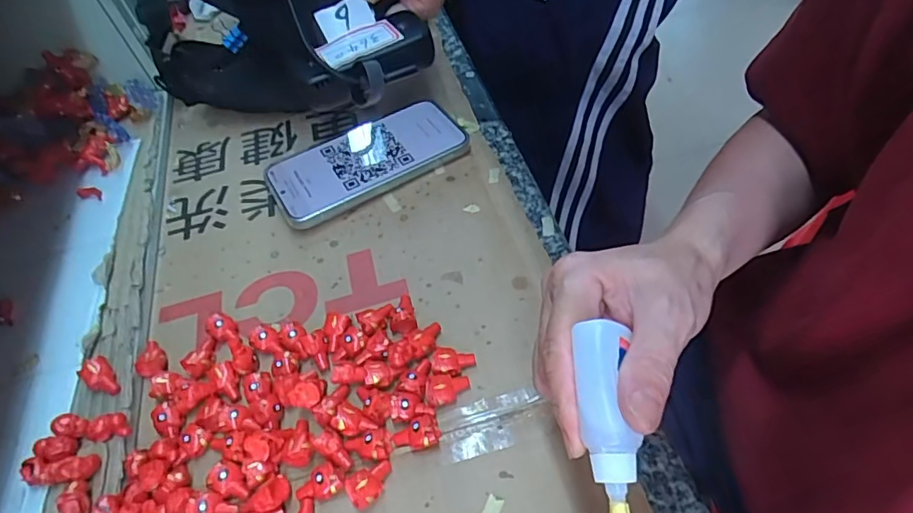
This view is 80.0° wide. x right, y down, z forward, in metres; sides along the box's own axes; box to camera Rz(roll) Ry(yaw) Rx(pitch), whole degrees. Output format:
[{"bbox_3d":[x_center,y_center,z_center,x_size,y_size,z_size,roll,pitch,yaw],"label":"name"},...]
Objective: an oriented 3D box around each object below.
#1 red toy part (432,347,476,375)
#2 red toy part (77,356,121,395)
[{"bbox_3d":[-0.002,0.062,0.324,0.026,0.013,0.015,-14,54,-5],"label":"red toy part"},{"bbox_3d":[-0.218,0.075,0.335,0.023,0.016,0.015,34,63,26],"label":"red toy part"}]

